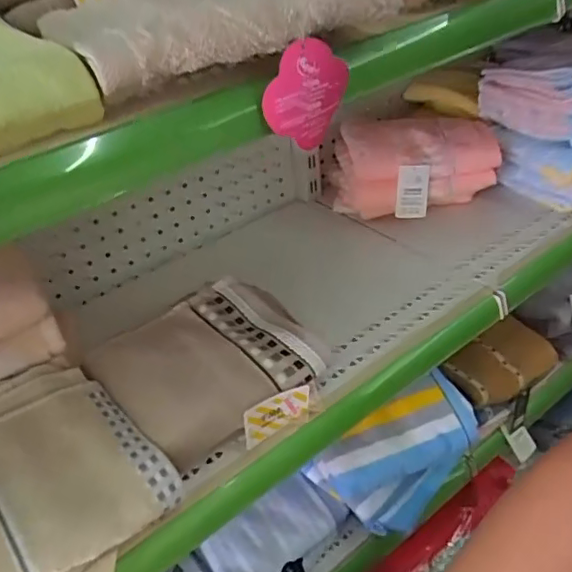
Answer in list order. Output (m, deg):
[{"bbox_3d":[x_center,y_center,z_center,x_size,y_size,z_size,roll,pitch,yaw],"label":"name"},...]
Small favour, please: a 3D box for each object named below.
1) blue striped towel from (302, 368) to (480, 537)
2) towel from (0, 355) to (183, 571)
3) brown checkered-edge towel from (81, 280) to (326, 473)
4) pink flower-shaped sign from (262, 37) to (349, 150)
[{"bbox_3d":[0.142,0.229,0.730,0.207,0.182,0.073,-23,41,-19],"label":"blue striped towel"},{"bbox_3d":[-0.209,0.139,0.440,0.180,0.050,0.187,-31,45,-27],"label":"towel"},{"bbox_3d":[-0.081,0.071,0.535,0.170,0.040,0.157,-28,43,-25],"label":"brown checkered-edge towel"},{"bbox_3d":[0.014,-0.111,0.326,0.058,0.057,0.009,-26,42,-22],"label":"pink flower-shaped sign"}]

